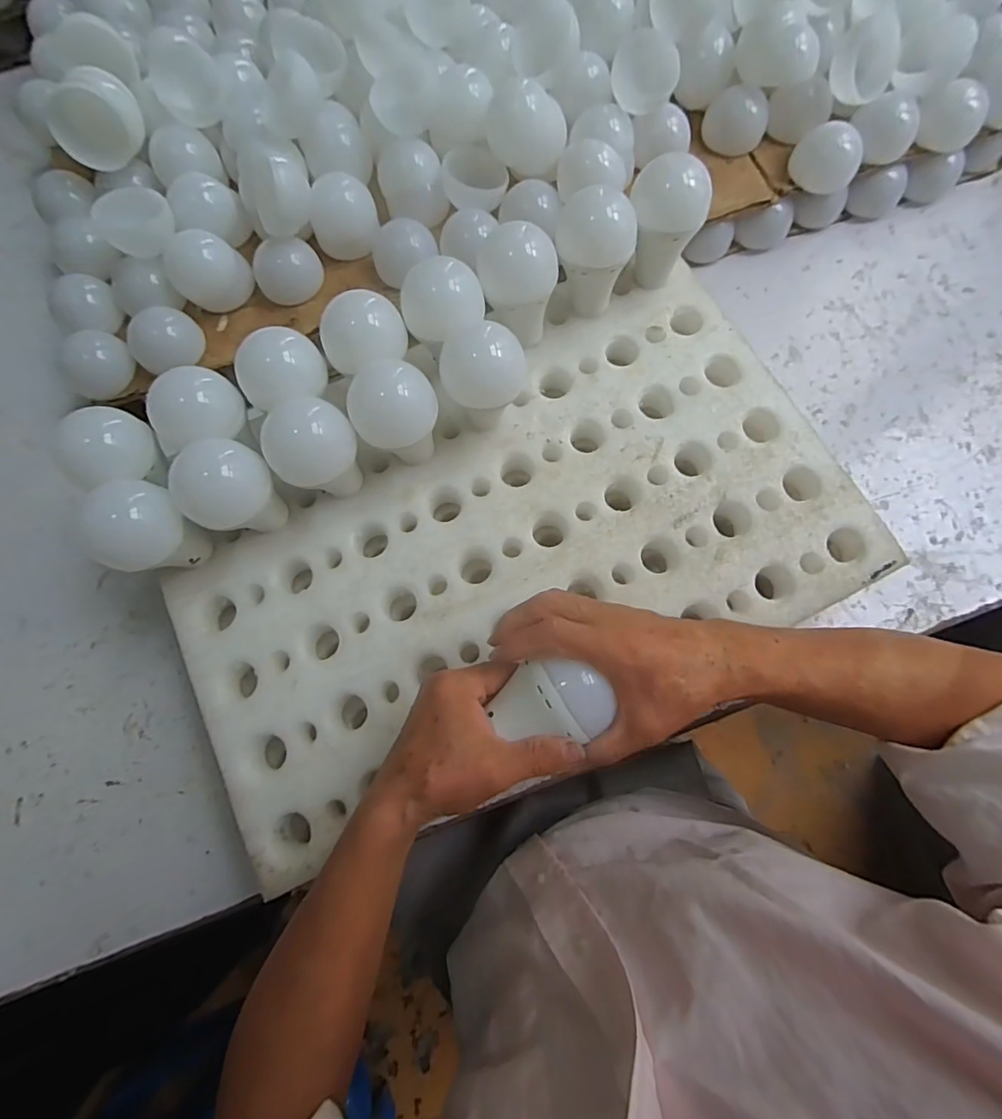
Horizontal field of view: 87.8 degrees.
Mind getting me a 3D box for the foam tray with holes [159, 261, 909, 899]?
[{"bbox_3d":[0.007,-0.015,0.448,0.545,0.051,0.310,-25,77,-7],"label":"foam tray with holes"}]

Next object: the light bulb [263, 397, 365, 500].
[{"bbox_3d":[-0.142,-0.080,0.412,0.064,0.084,0.062,0,75,0],"label":"light bulb"}]

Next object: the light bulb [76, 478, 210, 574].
[{"bbox_3d":[-0.264,-0.018,0.399,0.062,0.090,0.066,0,75,0],"label":"light bulb"}]

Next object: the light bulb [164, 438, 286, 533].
[{"bbox_3d":[-0.200,-0.046,0.404,0.066,0.090,0.065,0,75,0],"label":"light bulb"}]

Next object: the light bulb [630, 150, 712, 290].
[{"bbox_3d":[0.139,-0.289,0.455,0.060,0.090,0.061,16,76,4],"label":"light bulb"}]

